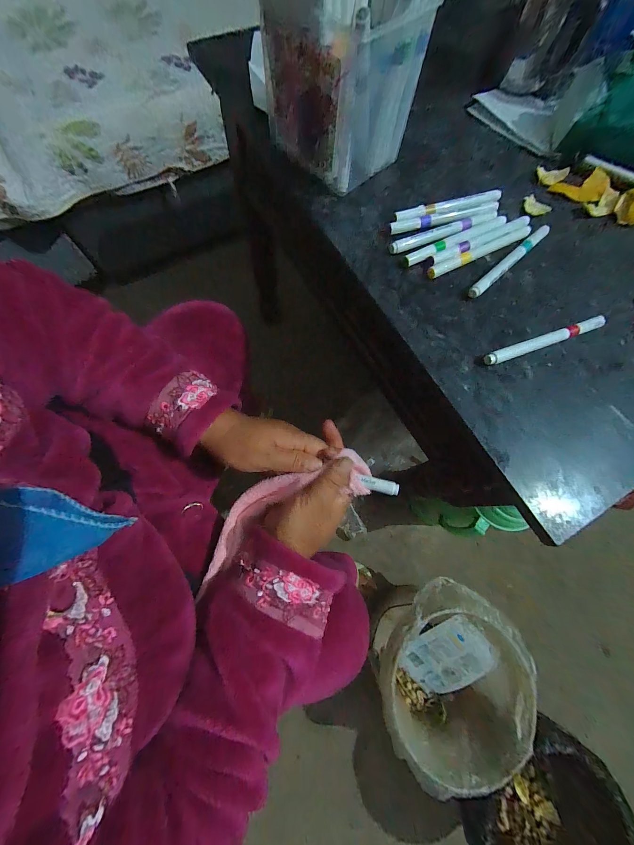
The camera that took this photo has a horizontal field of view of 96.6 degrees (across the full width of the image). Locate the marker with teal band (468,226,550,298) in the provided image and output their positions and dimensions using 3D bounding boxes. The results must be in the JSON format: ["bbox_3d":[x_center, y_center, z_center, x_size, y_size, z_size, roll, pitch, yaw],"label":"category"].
[{"bbox_3d":[0.211,-0.176,0.309,0.135,0.011,0.012,-41,79,-12],"label":"marker with teal band"}]

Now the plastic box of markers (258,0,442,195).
[{"bbox_3d":[0.022,-0.359,0.292,0.107,0.143,0.138,-39,78,-12],"label":"plastic box of markers"}]

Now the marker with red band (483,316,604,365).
[{"bbox_3d":[0.227,-0.082,0.282,0.136,0.012,0.011,-19,75,-7],"label":"marker with red band"}]

